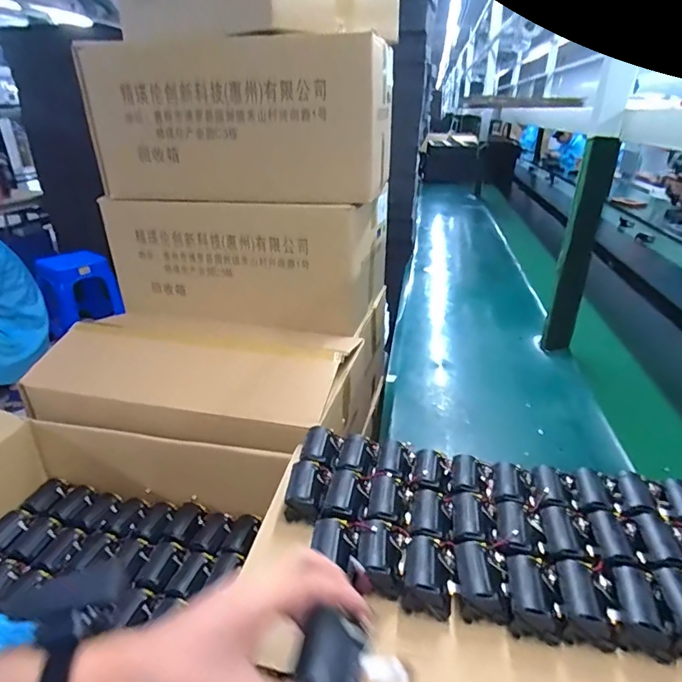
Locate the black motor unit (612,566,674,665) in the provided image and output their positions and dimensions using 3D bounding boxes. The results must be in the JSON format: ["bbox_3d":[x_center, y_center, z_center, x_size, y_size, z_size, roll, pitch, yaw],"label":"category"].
[{"bbox_3d":[0.285,0.254,0.455,0.044,0.040,0.070,9,29,19],"label":"black motor unit"}]

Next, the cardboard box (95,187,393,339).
[{"bbox_3d":[-0.180,-0.186,1.037,0.522,0.251,0.297,5,28,11],"label":"cardboard box"}]

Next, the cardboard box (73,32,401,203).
[{"bbox_3d":[-0.166,-0.411,0.903,0.493,0.246,0.287,5,28,11],"label":"cardboard box"}]

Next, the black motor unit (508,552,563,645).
[{"bbox_3d":[0.188,0.251,0.473,0.044,0.036,0.075,4,28,11],"label":"black motor unit"}]

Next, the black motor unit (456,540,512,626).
[{"bbox_3d":[0.142,0.244,0.487,0.047,0.034,0.068,4,28,10],"label":"black motor unit"}]

